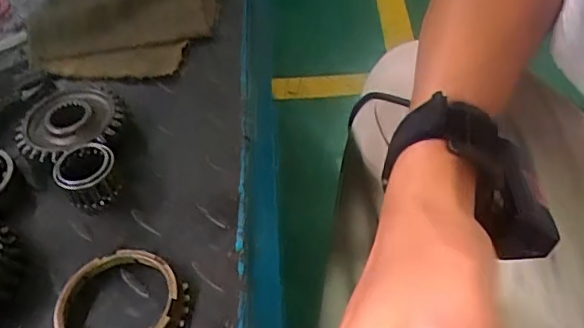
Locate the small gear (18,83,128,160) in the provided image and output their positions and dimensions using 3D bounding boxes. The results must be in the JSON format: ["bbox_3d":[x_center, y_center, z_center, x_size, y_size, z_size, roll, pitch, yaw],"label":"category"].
[{"bbox_3d":[-0.141,-0.025,0.358,0.064,0.013,0.060,-3,49,3],"label":"small gear"}]

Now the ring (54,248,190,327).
[{"bbox_3d":[-0.086,0.072,0.276,0.062,0.010,0.064,-3,49,3],"label":"ring"}]

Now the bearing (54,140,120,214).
[{"bbox_3d":[-0.118,0.006,0.326,0.032,0.021,0.037,-28,52,-18],"label":"bearing"}]

